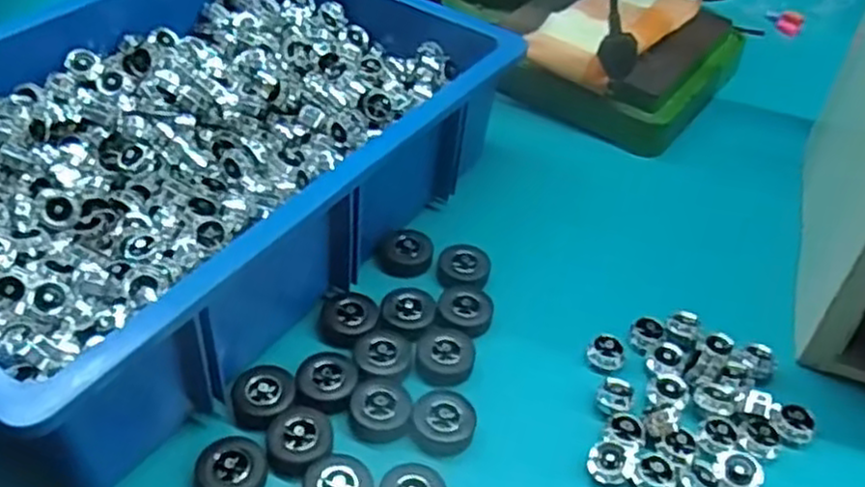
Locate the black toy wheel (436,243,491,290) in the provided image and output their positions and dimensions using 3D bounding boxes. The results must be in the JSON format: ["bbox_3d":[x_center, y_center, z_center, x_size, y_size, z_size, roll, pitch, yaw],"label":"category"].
[{"bbox_3d":[0.022,0.019,0.541,0.036,0.014,0.037,2,45,-2],"label":"black toy wheel"}]

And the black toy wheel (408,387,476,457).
[{"bbox_3d":[0.006,0.105,0.441,0.036,0.012,0.038,2,45,-2],"label":"black toy wheel"}]

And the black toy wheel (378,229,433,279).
[{"bbox_3d":[-0.019,0.007,0.550,0.036,0.015,0.037,2,45,-2],"label":"black toy wheel"}]

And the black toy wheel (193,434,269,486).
[{"bbox_3d":[-0.110,0.124,0.411,0.037,0.013,0.038,2,45,-2],"label":"black toy wheel"}]

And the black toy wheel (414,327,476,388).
[{"bbox_3d":[0.009,0.071,0.481,0.037,0.015,0.040,2,45,-2],"label":"black toy wheel"}]

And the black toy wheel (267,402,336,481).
[{"bbox_3d":[-0.075,0.110,0.427,0.041,0.012,0.034,-33,56,-31],"label":"black toy wheel"}]

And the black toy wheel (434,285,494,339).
[{"bbox_3d":[0.021,0.047,0.510,0.037,0.016,0.038,2,45,-2],"label":"black toy wheel"}]

